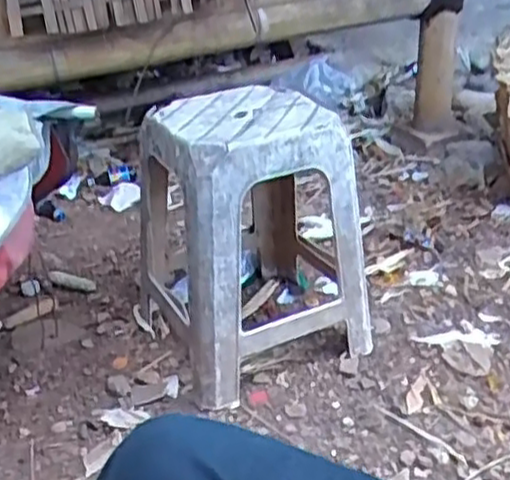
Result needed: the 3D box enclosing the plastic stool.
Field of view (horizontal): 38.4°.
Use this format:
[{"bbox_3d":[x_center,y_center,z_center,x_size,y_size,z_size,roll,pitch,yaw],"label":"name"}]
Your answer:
[{"bbox_3d":[-0.019,-0.019,1.359,0.338,0.435,0.322,-17,30,-24],"label":"plastic stool"}]

